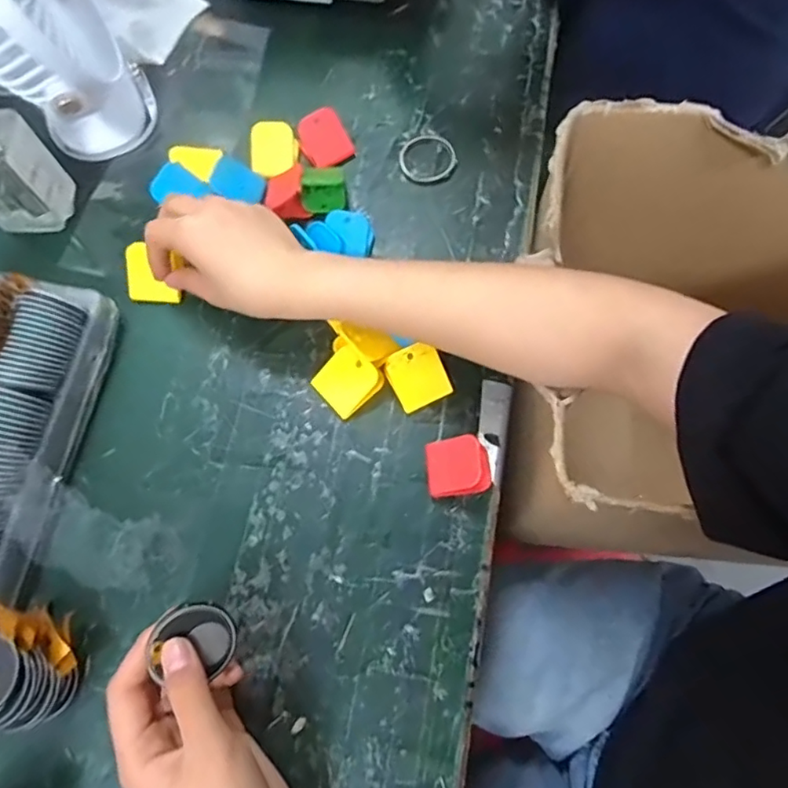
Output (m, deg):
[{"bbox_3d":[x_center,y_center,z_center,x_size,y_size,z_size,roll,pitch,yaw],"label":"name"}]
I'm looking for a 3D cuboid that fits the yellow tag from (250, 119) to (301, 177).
[{"bbox_3d":[-0.099,-0.205,0.472,0.038,0.007,0.041,-1,114,-1],"label":"yellow tag"}]

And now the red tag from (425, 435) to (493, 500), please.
[{"bbox_3d":[0.044,0.048,0.378,0.043,0.030,0.039,-6,71,-1],"label":"red tag"}]

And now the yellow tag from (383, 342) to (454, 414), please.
[{"bbox_3d":[0.017,-0.013,0.401,0.039,0.006,0.043,-27,99,-4],"label":"yellow tag"}]

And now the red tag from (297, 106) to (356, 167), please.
[{"bbox_3d":[-0.058,-0.213,0.473,0.039,0.007,0.043,-35,116,-5],"label":"red tag"}]

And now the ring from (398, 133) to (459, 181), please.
[{"bbox_3d":[0.029,-0.196,0.469,0.047,0.005,0.045,0,71,1],"label":"ring"}]

